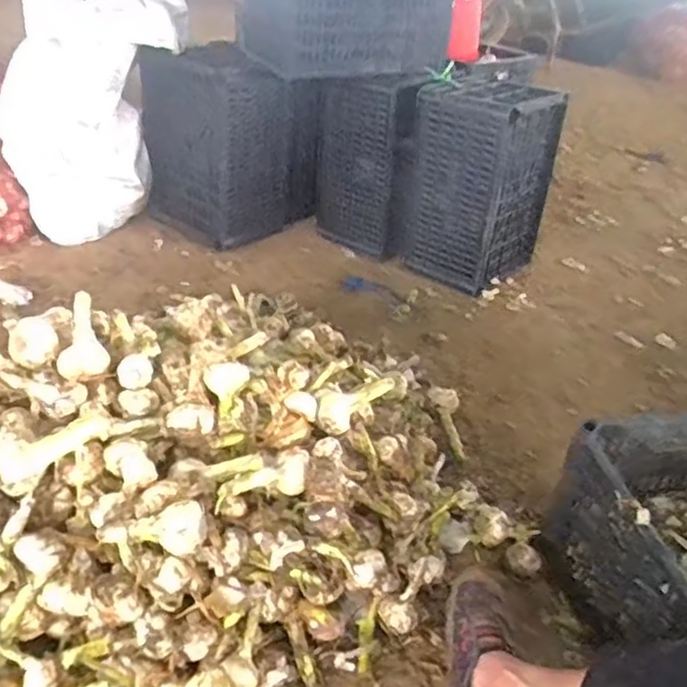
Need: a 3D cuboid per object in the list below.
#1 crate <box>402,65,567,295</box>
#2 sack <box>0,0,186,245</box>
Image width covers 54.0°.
[{"bbox_3d":[0.318,-0.375,1.603,0.247,0.448,0.280,29,41,29],"label":"crate"},{"bbox_3d":[-0.577,-0.551,1.633,0.450,0.543,0.254,-18,41,-29],"label":"sack"}]

